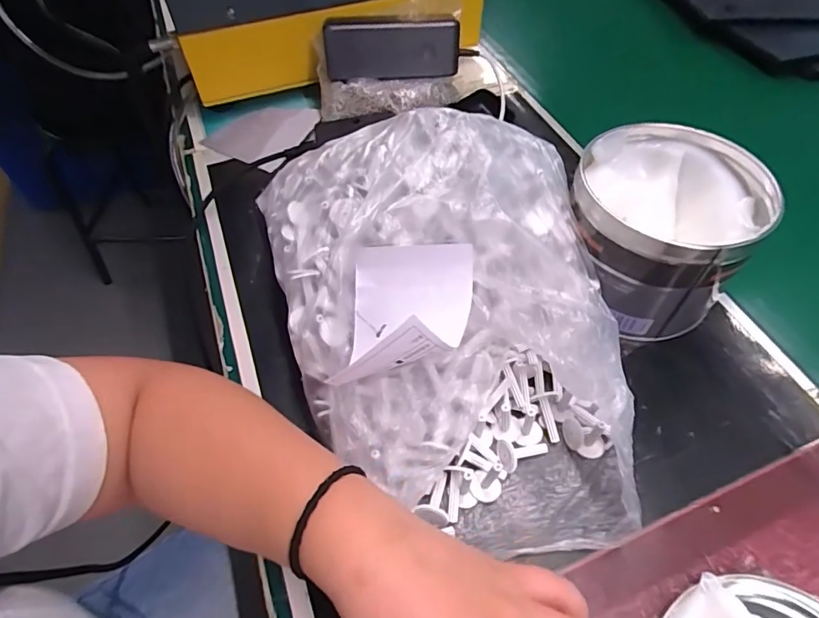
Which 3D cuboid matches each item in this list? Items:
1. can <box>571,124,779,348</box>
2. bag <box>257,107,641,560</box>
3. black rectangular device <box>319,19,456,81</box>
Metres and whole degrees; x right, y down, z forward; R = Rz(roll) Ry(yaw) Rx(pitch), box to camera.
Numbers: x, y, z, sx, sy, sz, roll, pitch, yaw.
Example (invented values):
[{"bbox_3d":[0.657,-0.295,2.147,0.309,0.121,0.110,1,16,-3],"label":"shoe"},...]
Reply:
[{"bbox_3d":[0.177,-0.056,0.369,0.122,0.095,0.117,1,54,-1],"label":"can"},{"bbox_3d":[0.019,0.003,0.318,0.208,0.116,0.266,-6,54,-5],"label":"bag"},{"bbox_3d":[-0.016,-0.250,0.480,0.127,0.050,0.025,-6,54,-5],"label":"black rectangular device"}]

